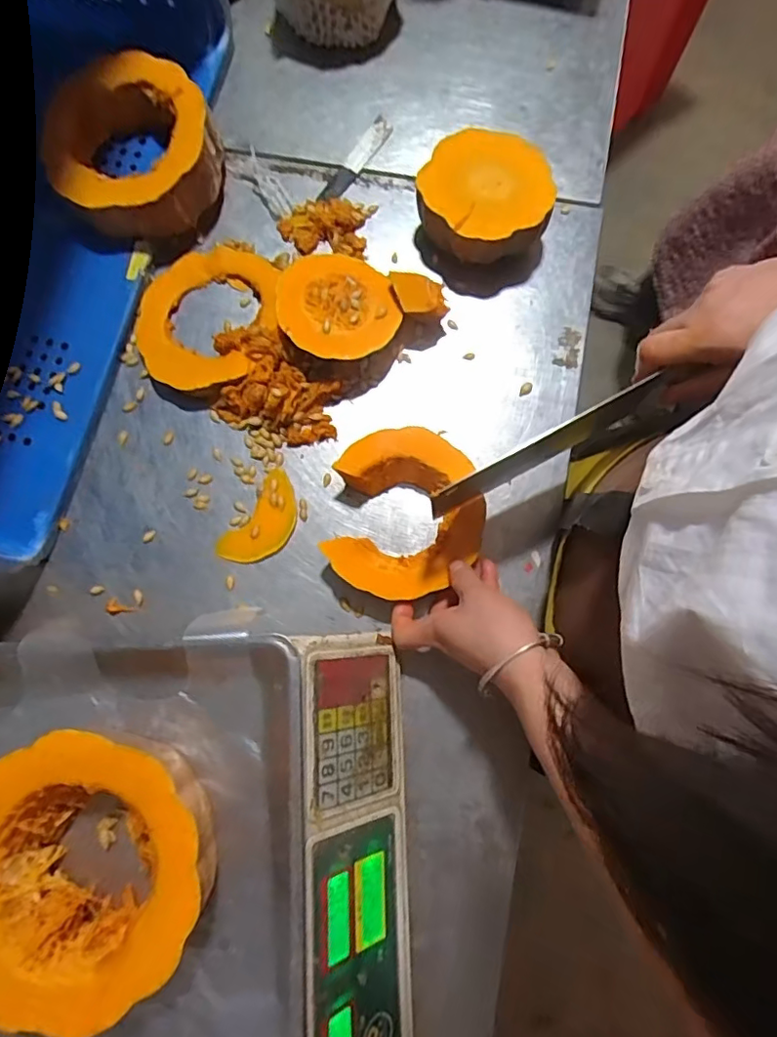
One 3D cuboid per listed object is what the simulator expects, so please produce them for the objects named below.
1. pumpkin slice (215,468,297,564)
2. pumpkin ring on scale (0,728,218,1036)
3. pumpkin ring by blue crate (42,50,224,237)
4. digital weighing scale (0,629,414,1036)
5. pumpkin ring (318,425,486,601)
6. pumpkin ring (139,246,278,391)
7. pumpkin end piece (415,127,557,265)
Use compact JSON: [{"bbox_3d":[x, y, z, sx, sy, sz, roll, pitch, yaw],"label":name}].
[{"bbox_3d":[-0.109,0.005,0.485,0.048,0.008,0.088,35,82,7],"label":"pumpkin slice"},{"bbox_3d":[-0.179,0.205,0.327,0.145,0.042,0.145,0,80,1],"label":"pumpkin ring on scale"},{"bbox_3d":[-0.233,-0.336,0.509,0.146,0.056,0.137,0,79,1],"label":"pumpkin ring by blue crate"},{"bbox_3d":[-0.156,0.249,0.372,0.329,0.105,0.326,-2,80,1],"label":"digital weighing scale"},{"bbox_3d":[0.016,-0.003,0.467,0.124,0.035,0.139,7,80,3],"label":"pumpkin ring"},{"bbox_3d":[-0.167,-0.188,0.510,0.138,0.019,0.146,-2,71,6],"label":"pumpkin ring"},{"bbox_3d":[0.087,-0.291,0.506,0.111,0.060,0.109,0,79,1],"label":"pumpkin end piece"}]

